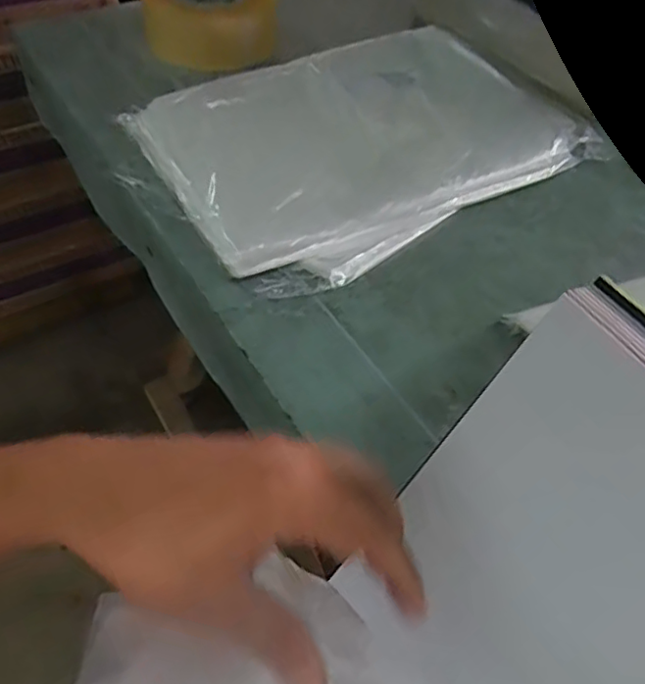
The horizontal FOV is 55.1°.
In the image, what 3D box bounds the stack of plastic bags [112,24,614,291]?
[{"bbox_3d":[0.037,-0.186,0.539,0.370,0.023,0.251,-28,59,-25],"label":"stack of plastic bags"}]

